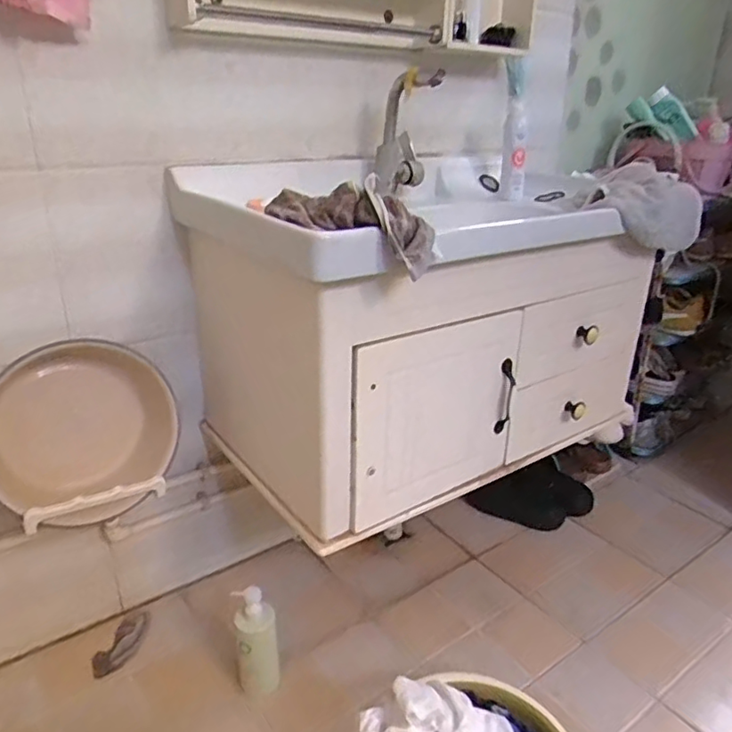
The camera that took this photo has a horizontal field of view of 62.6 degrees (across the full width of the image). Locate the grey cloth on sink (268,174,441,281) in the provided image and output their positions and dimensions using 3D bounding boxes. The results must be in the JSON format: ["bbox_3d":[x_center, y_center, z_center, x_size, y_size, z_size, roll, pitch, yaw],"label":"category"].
[{"bbox_3d":[-0.024,-0.180,0.751,0.214,0.088,0.075,11,26,19],"label":"grey cloth on sink"}]

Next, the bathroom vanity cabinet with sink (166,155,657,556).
[{"bbox_3d":[0.114,-0.090,1.111,0.762,0.480,0.477,-13,28,-30],"label":"bathroom vanity cabinet with sink"}]

